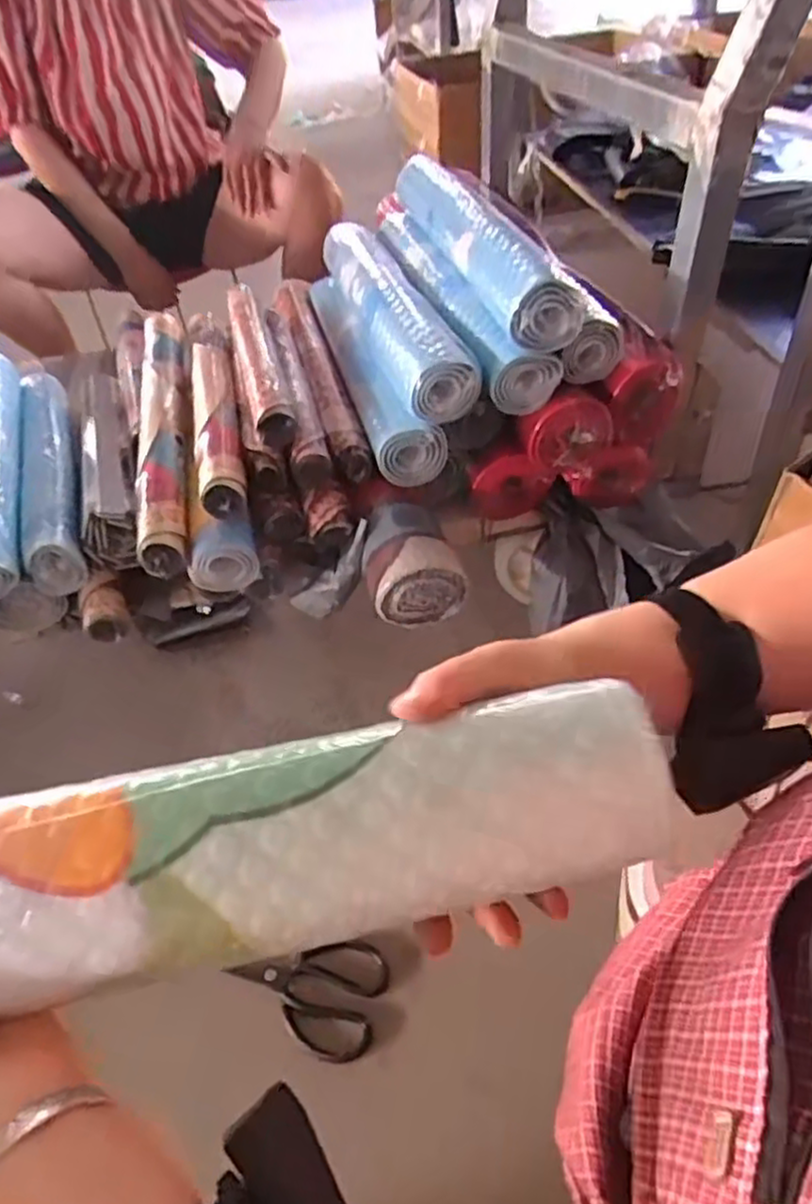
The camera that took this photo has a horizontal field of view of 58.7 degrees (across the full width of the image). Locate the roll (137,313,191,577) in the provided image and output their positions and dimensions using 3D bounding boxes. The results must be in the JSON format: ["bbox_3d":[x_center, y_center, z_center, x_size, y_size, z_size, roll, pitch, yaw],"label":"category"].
[{"bbox_3d":[-0.306,-0.229,0.910,0.066,0.067,0.502,-11,45,-4],"label":"roll"}]

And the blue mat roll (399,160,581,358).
[{"bbox_3d":[0.076,-0.442,0.878,0.075,0.069,0.494,-15,46,-8],"label":"blue mat roll"}]

